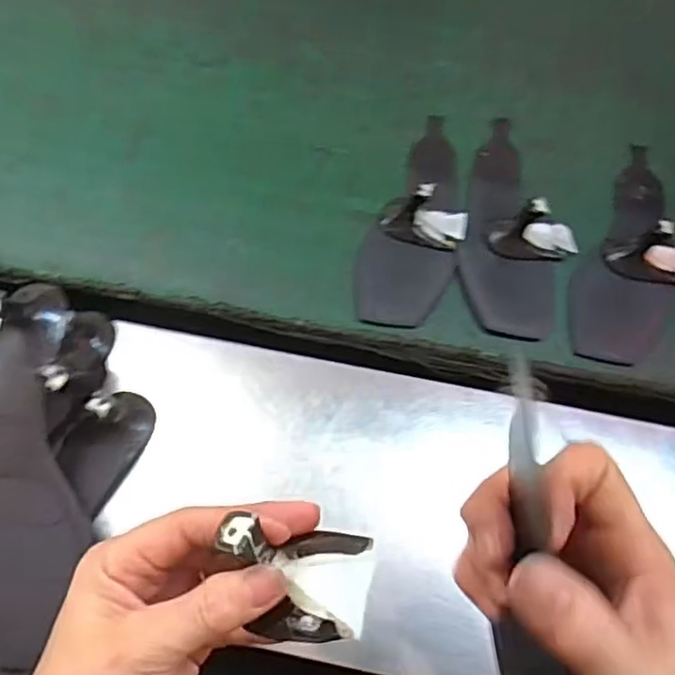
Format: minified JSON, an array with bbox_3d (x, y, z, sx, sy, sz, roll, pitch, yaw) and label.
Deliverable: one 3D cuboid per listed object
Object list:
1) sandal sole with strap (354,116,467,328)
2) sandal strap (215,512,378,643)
[{"bbox_3d":[0.069,-0.116,0.552,0.085,0.043,0.229,15,60,7],"label":"sandal sole with strap"},{"bbox_3d":[-0.015,0.096,0.257,0.058,0.027,0.042,2,59,0],"label":"sandal strap"}]

